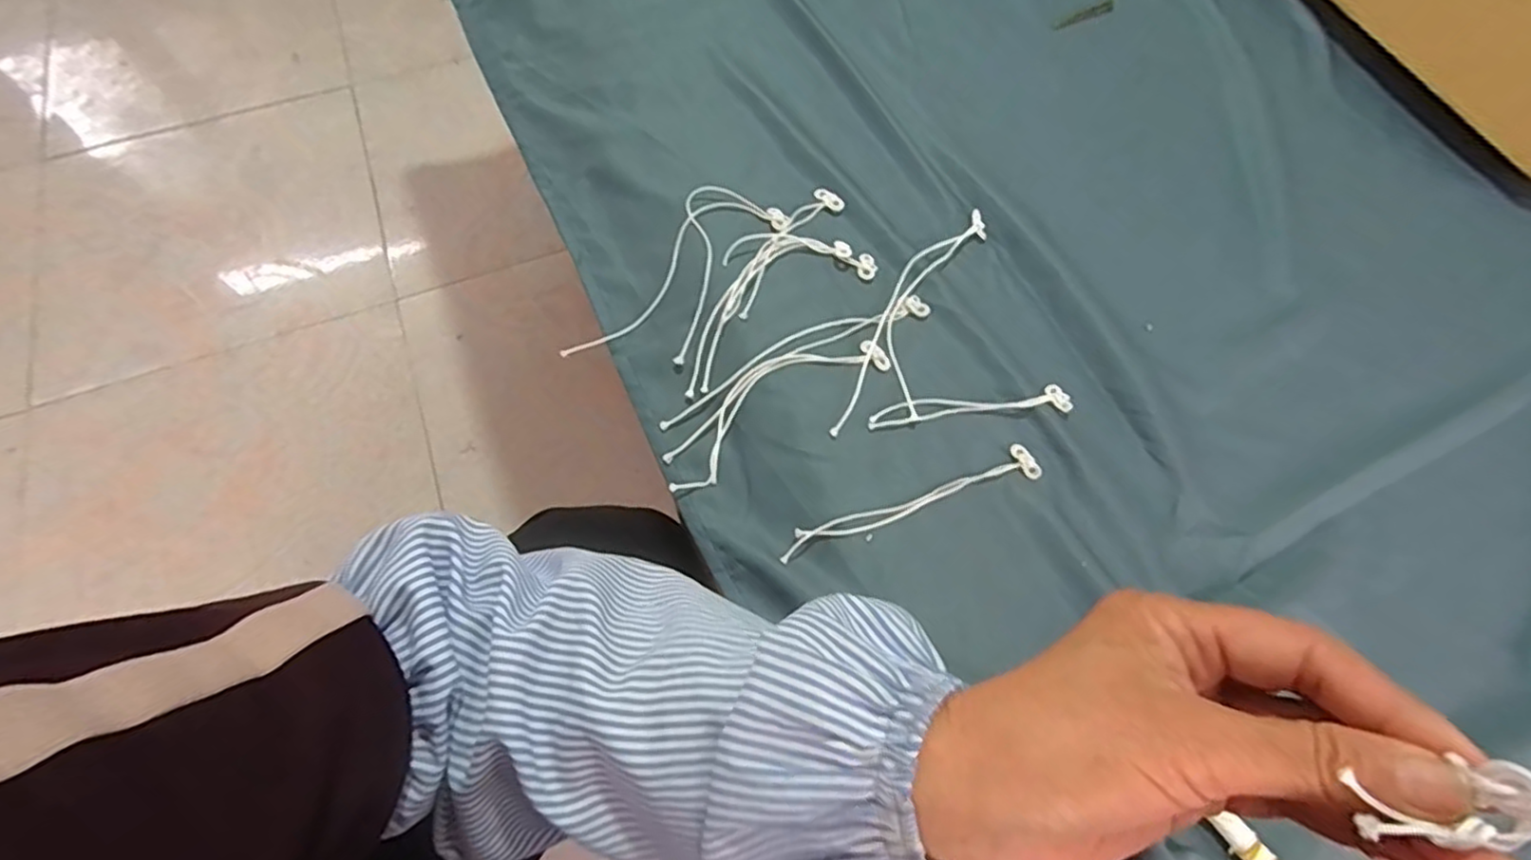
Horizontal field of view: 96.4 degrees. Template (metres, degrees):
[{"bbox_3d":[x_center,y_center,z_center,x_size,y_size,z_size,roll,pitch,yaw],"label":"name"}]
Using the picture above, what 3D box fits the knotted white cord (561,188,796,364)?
[{"bbox_3d":[-0.057,-0.102,0.465,0.071,0.021,0.170,29,65,12],"label":"knotted white cord"}]

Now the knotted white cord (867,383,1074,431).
[{"bbox_3d":[0.130,-0.015,0.432,0.135,0.007,0.018,-7,63,-6],"label":"knotted white cord"}]

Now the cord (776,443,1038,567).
[{"bbox_3d":[0.087,0.042,0.397,0.168,0.004,0.022,-20,66,-13],"label":"cord"}]

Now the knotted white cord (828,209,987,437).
[{"bbox_3d":[0.104,-0.076,0.460,0.044,0.006,0.215,23,64,9],"label":"knotted white cord"}]

